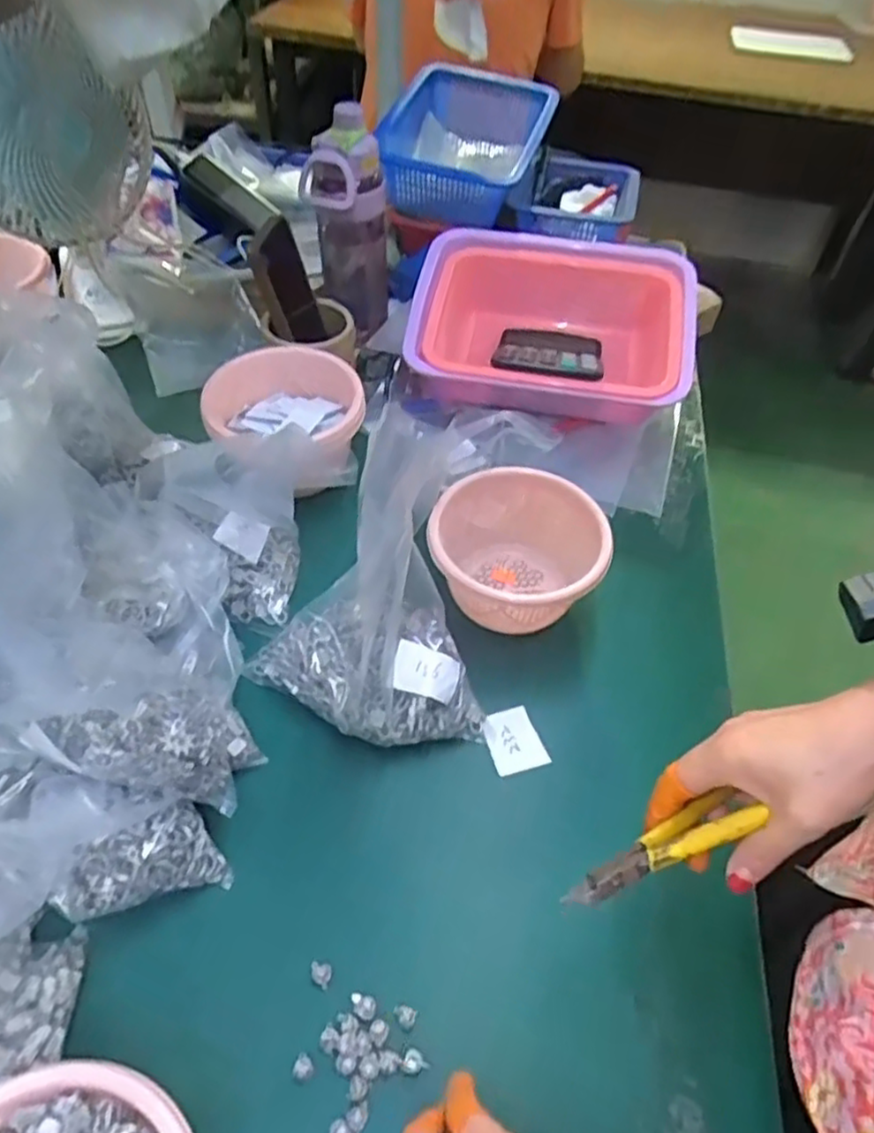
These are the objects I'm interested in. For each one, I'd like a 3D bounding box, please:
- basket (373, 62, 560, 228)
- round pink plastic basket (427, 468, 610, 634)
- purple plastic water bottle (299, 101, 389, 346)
[{"bbox_3d":[0.038,-0.563,0.942,0.199,0.106,0.292,12,51,6],"label":"basket"},{"bbox_3d":[0.069,-0.003,0.623,0.144,0.098,0.139,2,51,-2],"label":"round pink plastic basket"},{"bbox_3d":[-0.101,-0.368,0.803,0.090,0.242,0.072,-1,51,-5],"label":"purple plastic water bottle"}]

